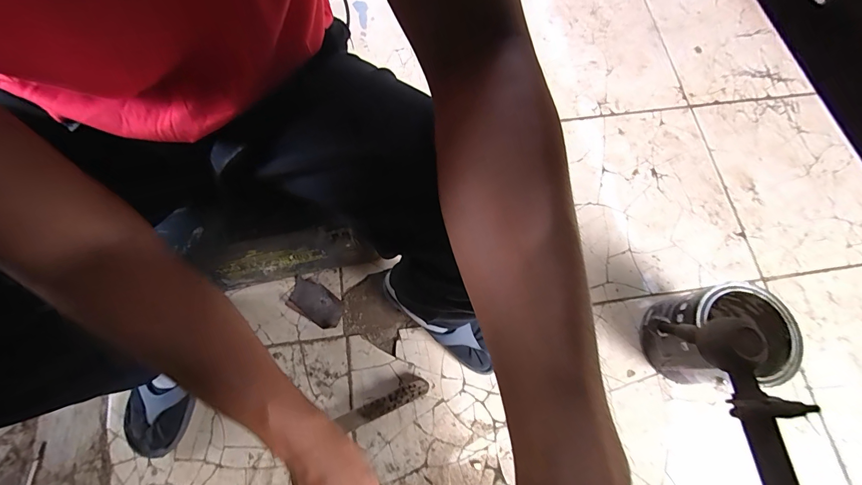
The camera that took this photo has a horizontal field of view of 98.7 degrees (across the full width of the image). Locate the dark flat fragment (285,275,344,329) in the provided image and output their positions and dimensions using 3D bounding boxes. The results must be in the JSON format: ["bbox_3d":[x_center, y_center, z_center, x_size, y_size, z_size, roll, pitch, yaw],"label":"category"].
[{"bbox_3d":[-0.214,0.111,0.681,0.109,0.009,0.060,32,65,4],"label":"dark flat fragment"}]

